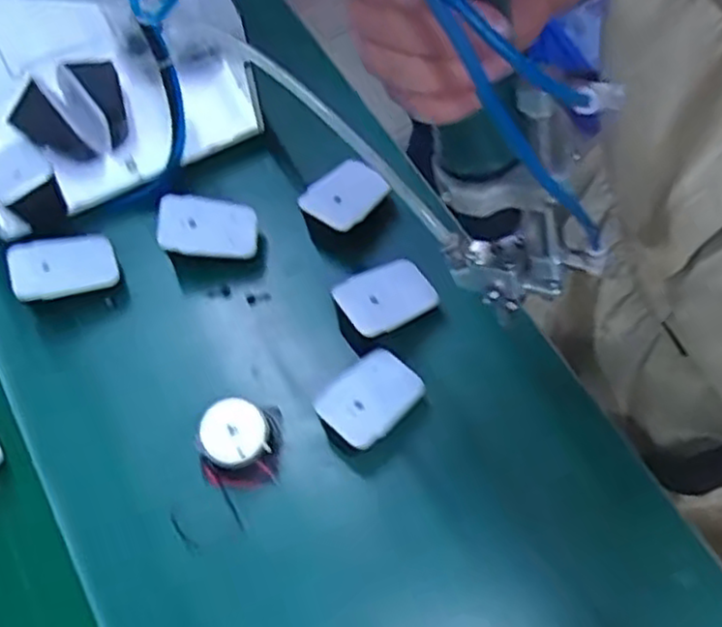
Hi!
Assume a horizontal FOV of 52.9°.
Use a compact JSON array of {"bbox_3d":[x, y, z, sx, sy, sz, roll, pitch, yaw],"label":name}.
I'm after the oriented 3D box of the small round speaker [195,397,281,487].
[{"bbox_3d":[-0.082,0.085,0.479,0.054,0.036,0.051,0,67,1],"label":"small round speaker"}]

